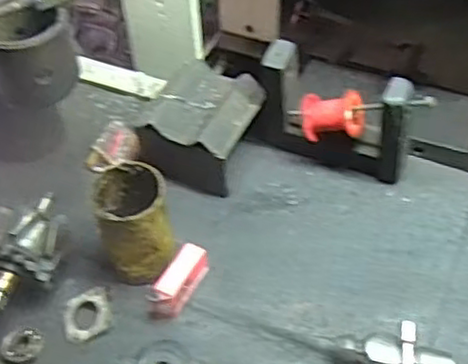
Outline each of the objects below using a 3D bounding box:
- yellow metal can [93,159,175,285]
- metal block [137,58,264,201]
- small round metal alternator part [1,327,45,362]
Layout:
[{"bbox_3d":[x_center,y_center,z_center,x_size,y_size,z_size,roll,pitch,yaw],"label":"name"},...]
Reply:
[{"bbox_3d":[-0.103,0.046,0.706,0.075,0.112,0.082,-12,49,-7],"label":"yellow metal can"},{"bbox_3d":[-0.040,-0.061,0.804,0.118,0.090,0.125,21,53,21],"label":"metal block"},{"bbox_3d":[-0.213,0.163,0.681,0.040,0.013,0.034,-32,54,-23],"label":"small round metal alternator part"}]

